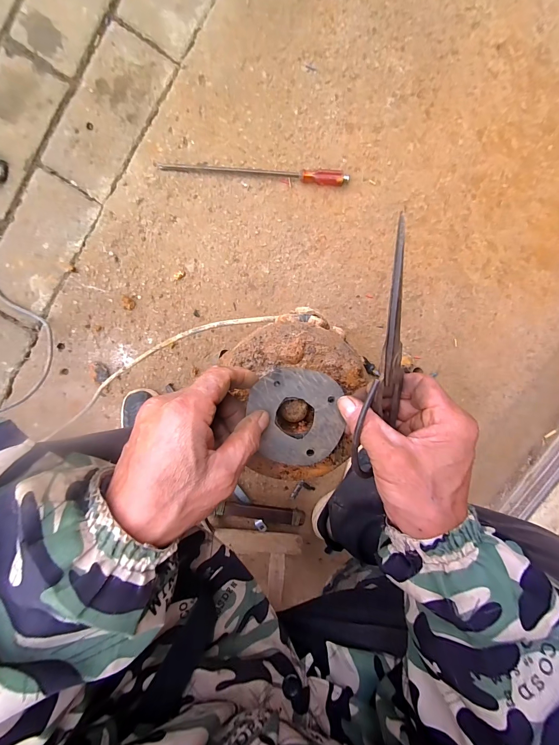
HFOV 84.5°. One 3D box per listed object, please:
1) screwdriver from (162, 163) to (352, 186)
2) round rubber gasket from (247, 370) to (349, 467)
[{"bbox_3d":[-0.049,-0.395,0.602,0.365,0.025,0.023,3,99,-4],"label":"screwdriver"},{"bbox_3d":[0.014,0.038,0.260,0.079,0.005,0.082,0,99,-3],"label":"round rubber gasket"}]

